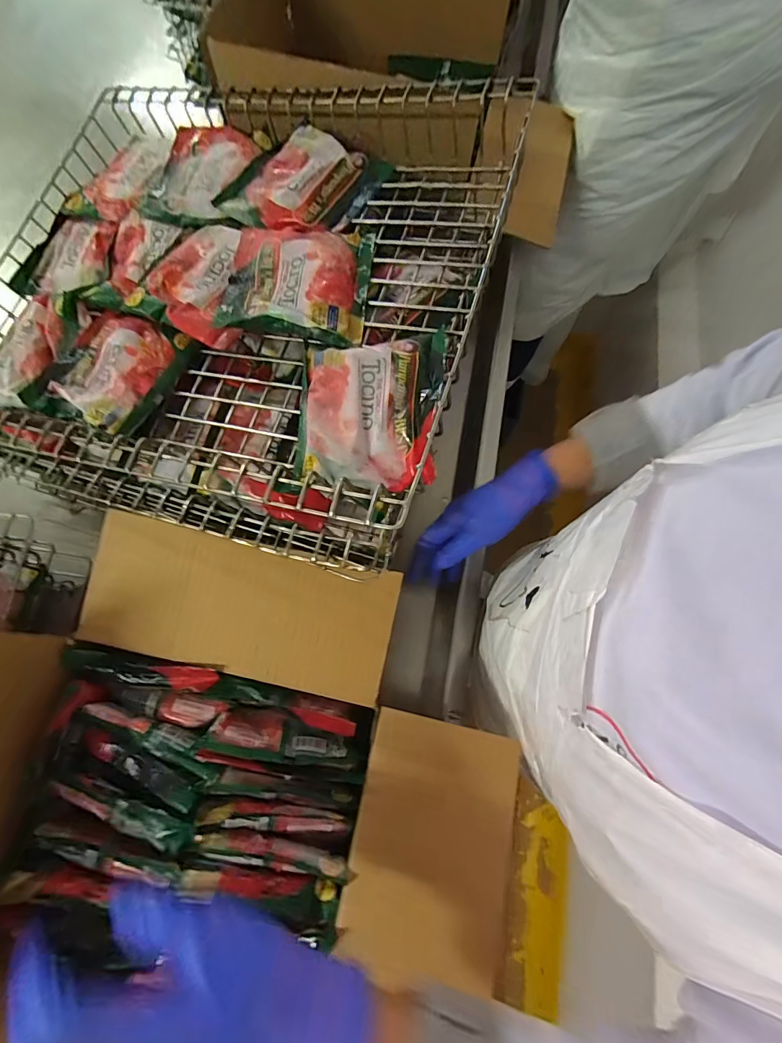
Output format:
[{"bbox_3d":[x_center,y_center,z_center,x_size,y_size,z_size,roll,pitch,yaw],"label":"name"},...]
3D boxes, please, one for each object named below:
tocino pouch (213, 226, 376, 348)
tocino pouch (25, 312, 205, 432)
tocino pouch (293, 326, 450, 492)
[{"bbox_3d":[-0.090,-0.228,0.401,0.134,0.030,0.136,5,73,1],"label":"tocino pouch"},{"bbox_3d":[-0.269,-0.145,0.411,0.125,0.028,0.120,19,74,5],"label":"tocino pouch"},{"bbox_3d":[-0.015,-0.095,0.344,0.116,0.018,0.139,1,73,0],"label":"tocino pouch"}]

